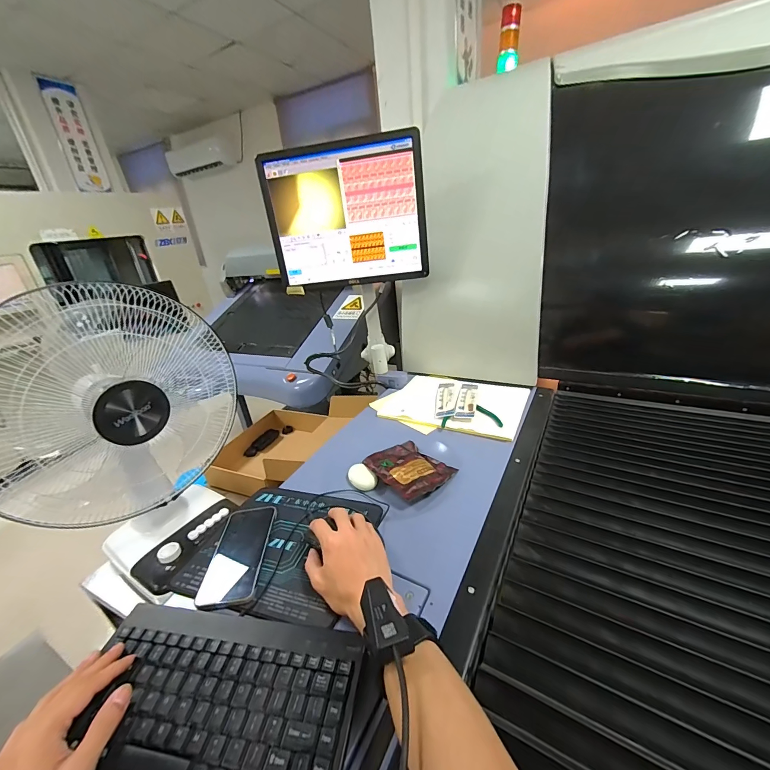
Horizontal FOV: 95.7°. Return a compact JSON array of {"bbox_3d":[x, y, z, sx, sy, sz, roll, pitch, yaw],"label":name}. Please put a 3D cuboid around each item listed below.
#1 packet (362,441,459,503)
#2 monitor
[{"bbox_3d":[0.044,0.152,0.665,0.117,0.017,0.157,-25,33,-29],"label":"packet"},{"bbox_3d":[-0.092,-0.396,0.825,0.369,0.289,0.049,-3,25,8],"label":"monitor"}]

